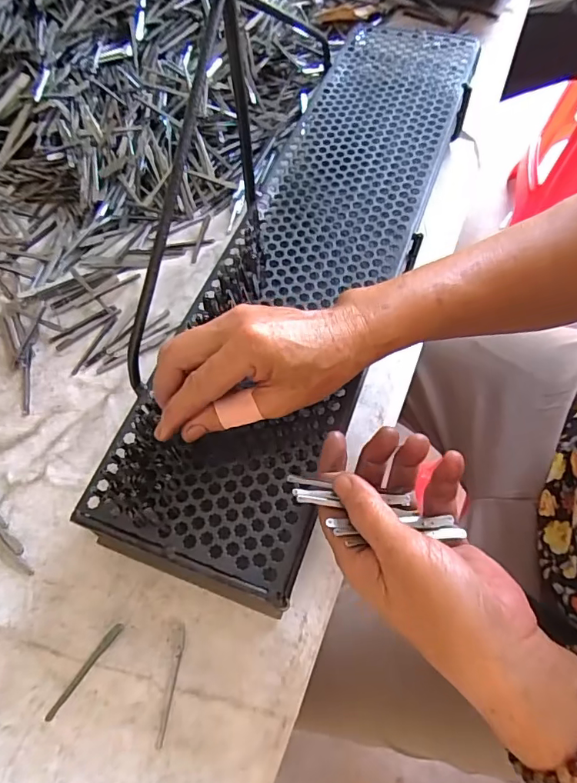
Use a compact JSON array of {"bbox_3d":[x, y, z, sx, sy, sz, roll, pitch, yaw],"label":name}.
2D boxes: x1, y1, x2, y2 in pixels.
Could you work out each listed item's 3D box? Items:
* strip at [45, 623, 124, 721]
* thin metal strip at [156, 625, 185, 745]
[{"bbox_3d":[-0.133,0.181,0.317,0.006,0.006,0.066,33,69,17],"label":"strip"},{"bbox_3d":[-0.075,0.188,0.315,0.005,0.004,0.068,5,58,3],"label":"thin metal strip"}]

